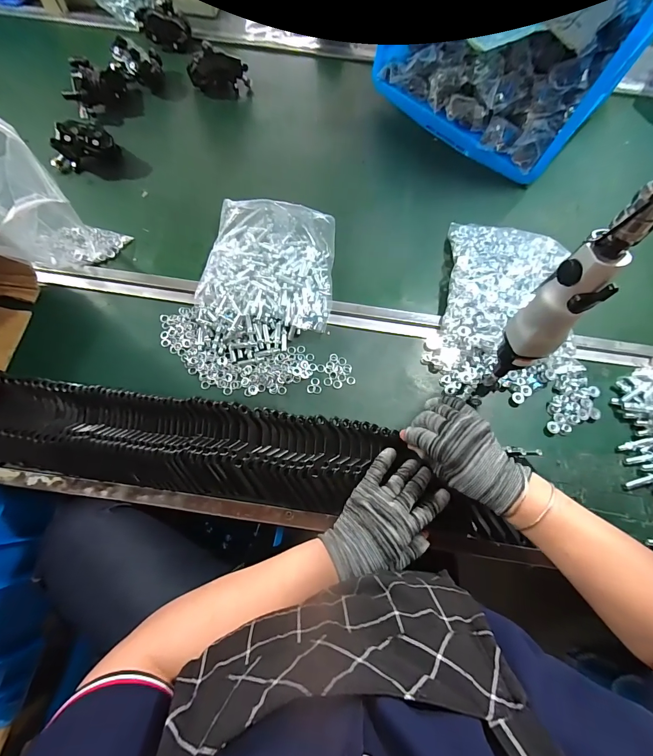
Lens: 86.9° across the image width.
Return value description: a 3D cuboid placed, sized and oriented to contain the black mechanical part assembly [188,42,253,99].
[{"bbox_3d":[-0.208,-0.590,0.669,0.115,0.079,0.043,2,70,-1],"label":"black mechanical part assembly"}]

